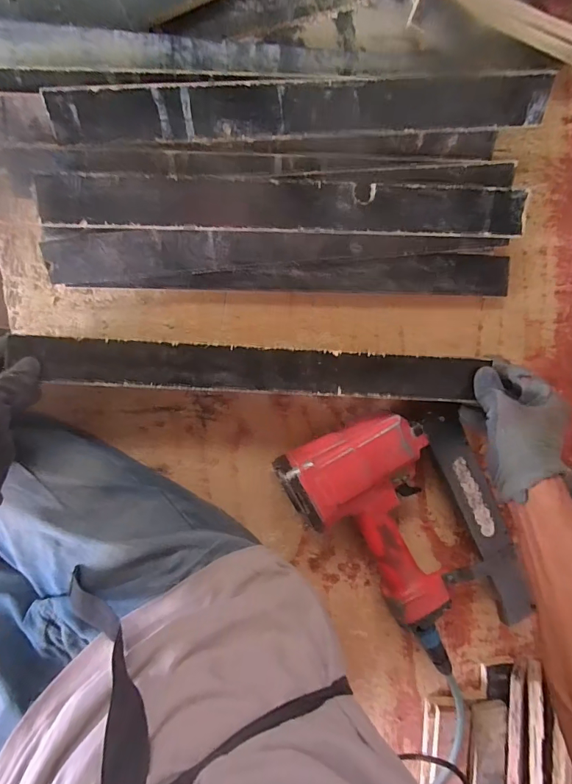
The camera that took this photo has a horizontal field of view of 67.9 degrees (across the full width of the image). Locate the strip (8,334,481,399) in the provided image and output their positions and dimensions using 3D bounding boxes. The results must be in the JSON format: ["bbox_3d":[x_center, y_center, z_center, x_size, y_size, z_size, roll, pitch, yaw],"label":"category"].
[{"bbox_3d":[-0.029,-0.023,0.442,0.465,0.011,0.045,3,96,-5],"label":"strip"}]

